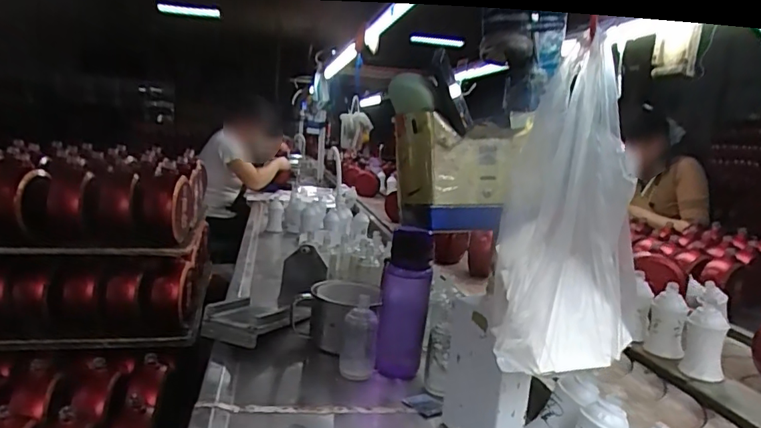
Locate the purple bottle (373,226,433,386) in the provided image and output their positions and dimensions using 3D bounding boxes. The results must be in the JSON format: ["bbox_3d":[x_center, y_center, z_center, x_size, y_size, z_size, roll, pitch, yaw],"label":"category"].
[{"bbox_3d":[0.036,0.139,0.823,0.077,0.225,0.066,4,9,3],"label":"purple bottle"}]

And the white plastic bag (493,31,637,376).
[{"bbox_3d":[0.187,-0.005,0.519,0.133,0.298,0.145,8,10,24],"label":"white plastic bag"}]

